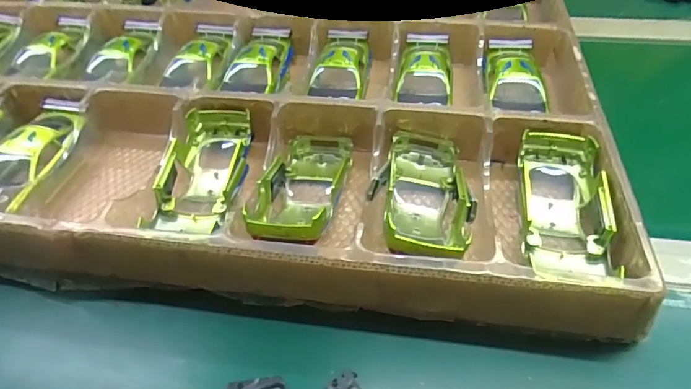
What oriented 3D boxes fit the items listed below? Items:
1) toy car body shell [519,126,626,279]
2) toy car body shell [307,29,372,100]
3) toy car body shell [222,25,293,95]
[{"bbox_3d":[0.146,0.012,0.328,0.052,0.039,0.127,7,46,10],"label":"toy car body shell"},{"bbox_3d":[-0.003,-0.120,0.467,0.051,0.036,0.103,3,46,5],"label":"toy car body shell"},{"bbox_3d":[-0.083,-0.127,0.481,0.055,0.037,0.105,7,46,10],"label":"toy car body shell"}]

